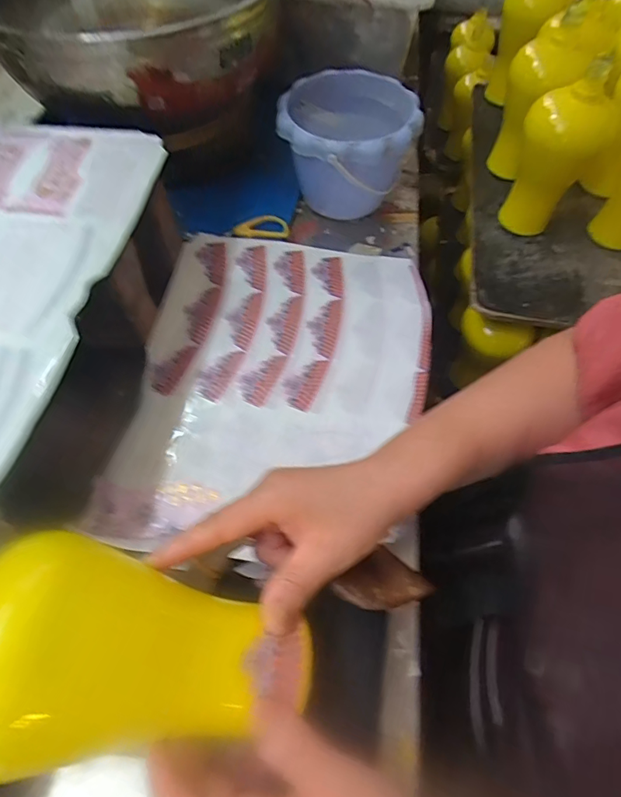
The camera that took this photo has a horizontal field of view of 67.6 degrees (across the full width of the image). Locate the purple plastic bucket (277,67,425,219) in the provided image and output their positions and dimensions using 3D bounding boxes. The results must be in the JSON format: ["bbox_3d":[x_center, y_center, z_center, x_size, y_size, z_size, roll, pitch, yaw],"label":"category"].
[{"bbox_3d":[0.043,-0.288,0.553,0.148,0.118,0.157,0,60,0],"label":"purple plastic bucket"}]

